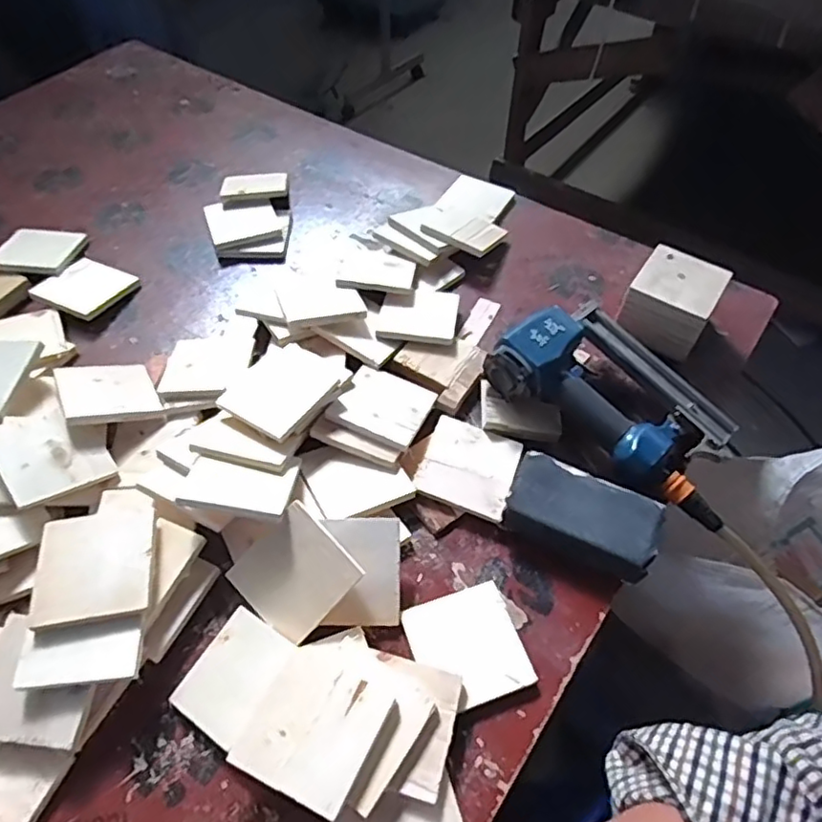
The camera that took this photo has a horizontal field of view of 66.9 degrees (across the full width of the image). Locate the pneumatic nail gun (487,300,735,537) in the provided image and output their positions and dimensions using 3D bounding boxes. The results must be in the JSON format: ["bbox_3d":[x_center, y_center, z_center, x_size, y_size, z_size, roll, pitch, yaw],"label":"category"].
[{"bbox_3d":[0.224,-0.017,0.636,0.260,0.084,0.157,33,61,21],"label":"pneumatic nail gun"}]

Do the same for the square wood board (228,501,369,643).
[{"bbox_3d":[-0.098,0.139,0.533,0.086,0.006,0.088,42,89,13],"label":"square wood board"}]

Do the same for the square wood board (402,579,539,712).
[{"bbox_3d":[0.048,0.200,0.530,0.089,0.009,0.092,-16,54,-12],"label":"square wood board"}]

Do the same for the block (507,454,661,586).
[{"bbox_3d":[0.160,0.097,0.585,0.136,0.037,0.079,24,58,16],"label":"block"}]

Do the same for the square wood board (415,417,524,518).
[{"bbox_3d":[0.058,0.055,0.623,0.092,0.014,0.091,17,54,13],"label":"square wood board"}]

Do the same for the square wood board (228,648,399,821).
[{"bbox_3d":[-0.070,0.237,0.463,0.092,0.010,0.089,23,54,15],"label":"square wood board"}]

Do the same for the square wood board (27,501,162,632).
[{"bbox_3d":[-0.260,0.125,0.512,0.090,0.012,0.092,-9,58,-8],"label":"square wood board"}]

